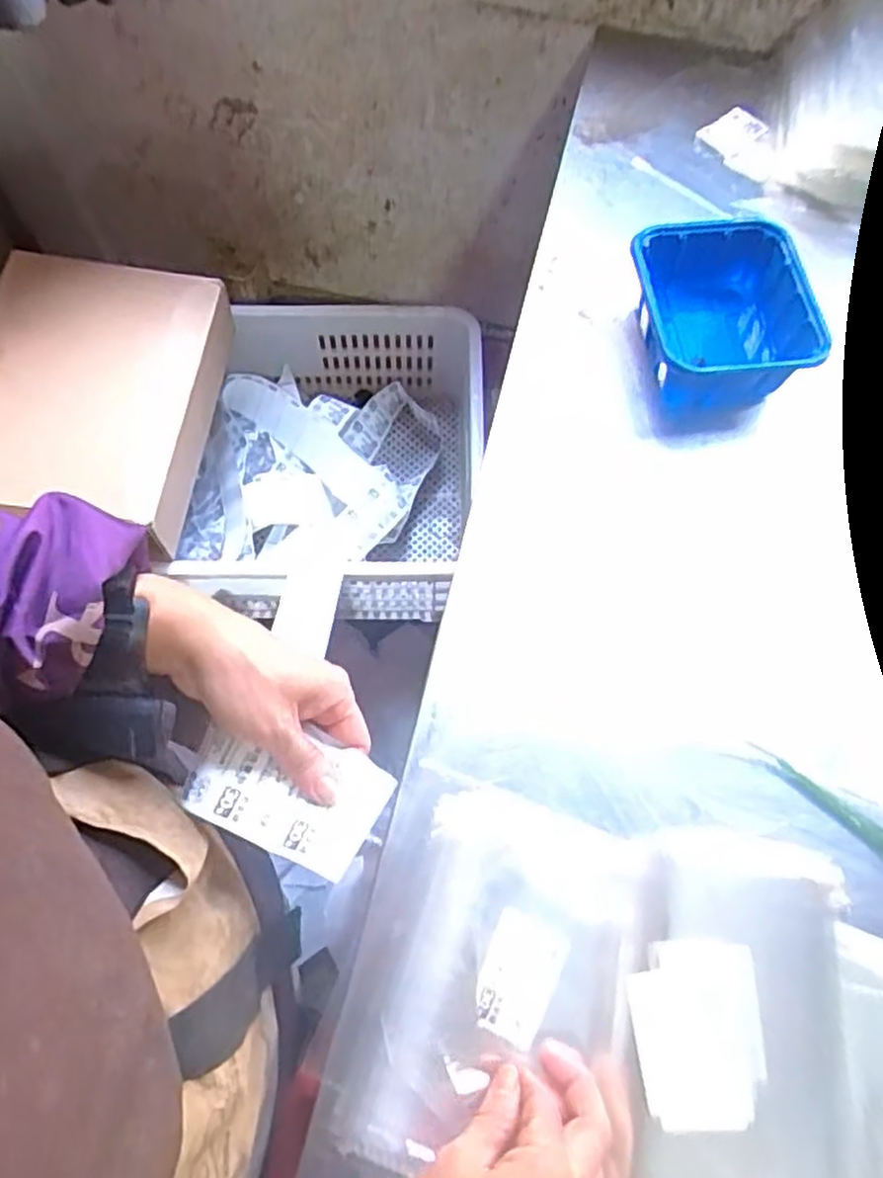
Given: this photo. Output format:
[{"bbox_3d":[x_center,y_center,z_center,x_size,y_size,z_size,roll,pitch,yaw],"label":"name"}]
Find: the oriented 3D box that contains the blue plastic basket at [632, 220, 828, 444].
[{"bbox_3d":[0.208,-0.191,0.551,0.124,0.079,0.155,-13,69,-7],"label":"blue plastic basket"}]

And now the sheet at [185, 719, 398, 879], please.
[{"bbox_3d":[-0.084,0.107,0.385,0.101,0.012,0.063,24,61,4],"label":"sheet"}]

